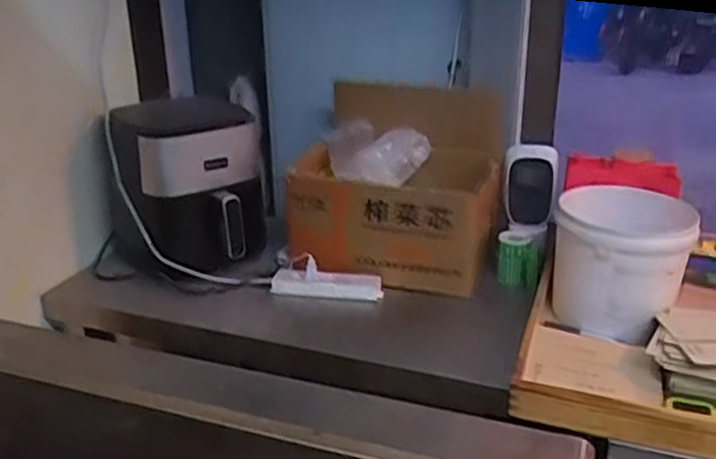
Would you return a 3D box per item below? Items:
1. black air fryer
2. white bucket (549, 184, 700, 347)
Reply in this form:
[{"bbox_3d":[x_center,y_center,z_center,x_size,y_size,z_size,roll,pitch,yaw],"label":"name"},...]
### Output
[{"bbox_3d":[-0.328,-0.089,1.374,0.235,0.296,0.248,-20,29,-38],"label":"black air fryer"},{"bbox_3d":[0.421,0.052,1.171,0.204,0.206,0.198,7,24,17],"label":"white bucket"}]

